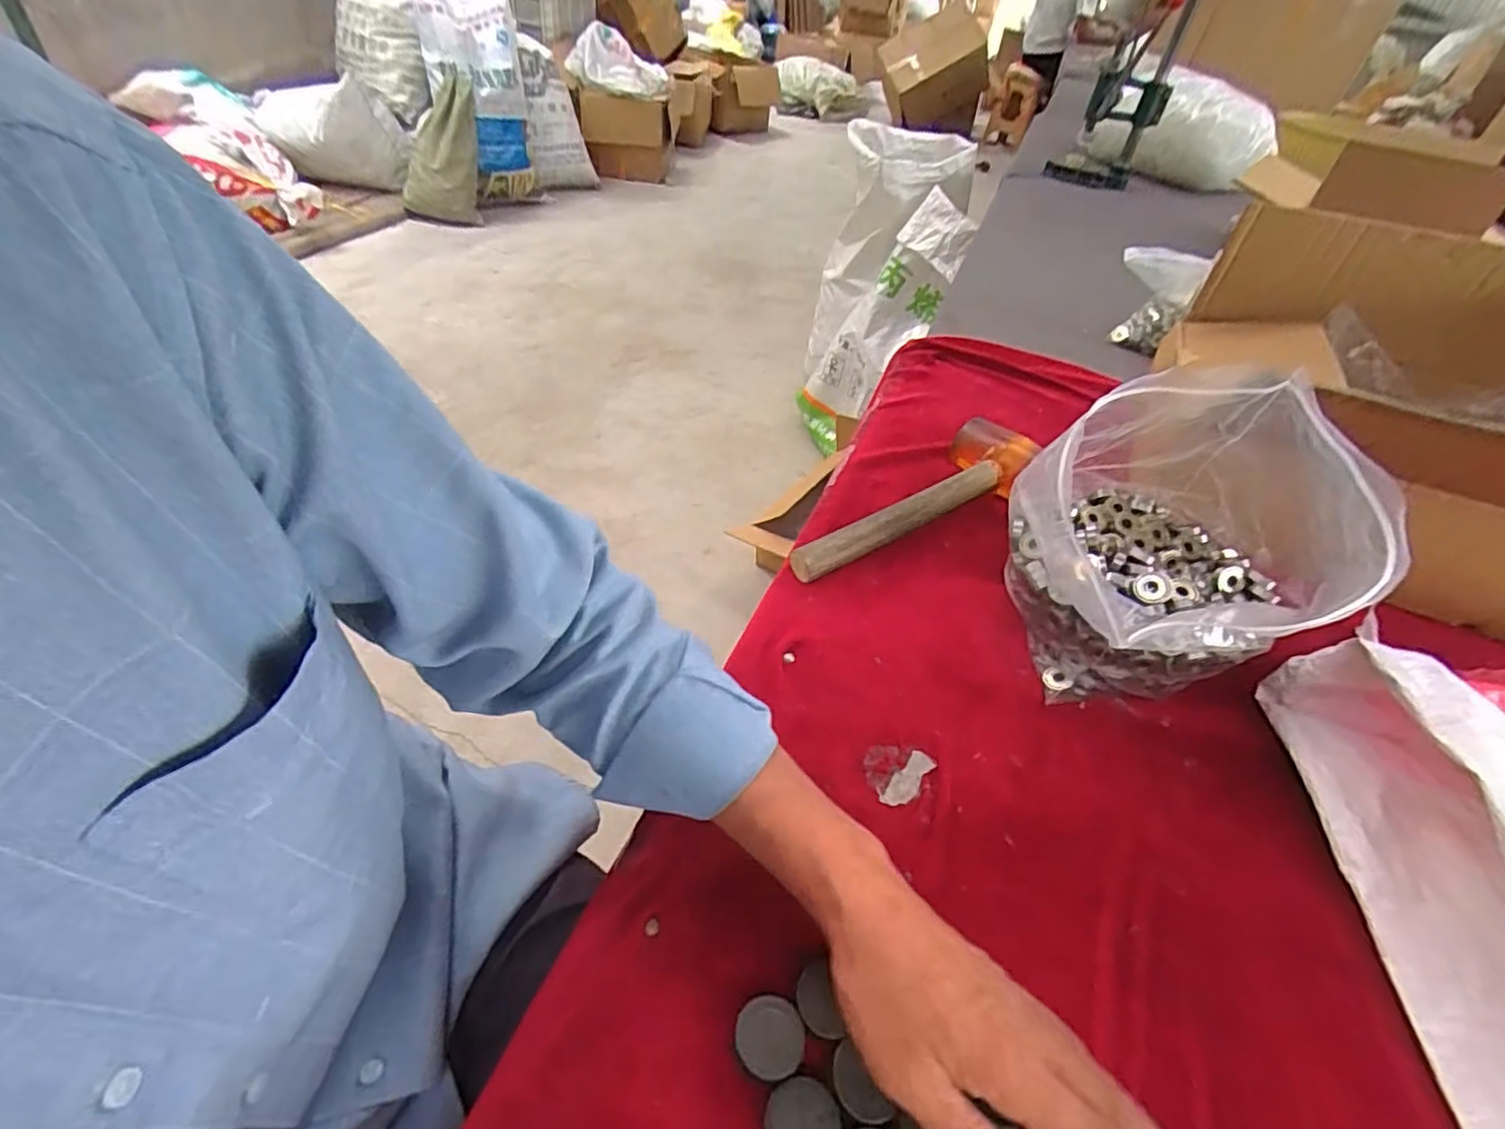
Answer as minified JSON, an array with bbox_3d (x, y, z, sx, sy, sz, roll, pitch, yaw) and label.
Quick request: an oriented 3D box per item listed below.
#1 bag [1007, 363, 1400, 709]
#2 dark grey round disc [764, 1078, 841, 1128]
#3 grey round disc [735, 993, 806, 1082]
[{"bbox_3d":[0.292,-0.012,0.447,0.196,0.209,0.186,-15,49,-20],"label":"bag"},{"bbox_3d":[0.022,0.249,0.288,0.032,0.008,0.032,3,45,-3],"label":"dark grey round disc"},{"bbox_3d":[0.008,0.226,0.311,0.032,0.009,0.033,3,45,-3],"label":"grey round disc"}]

